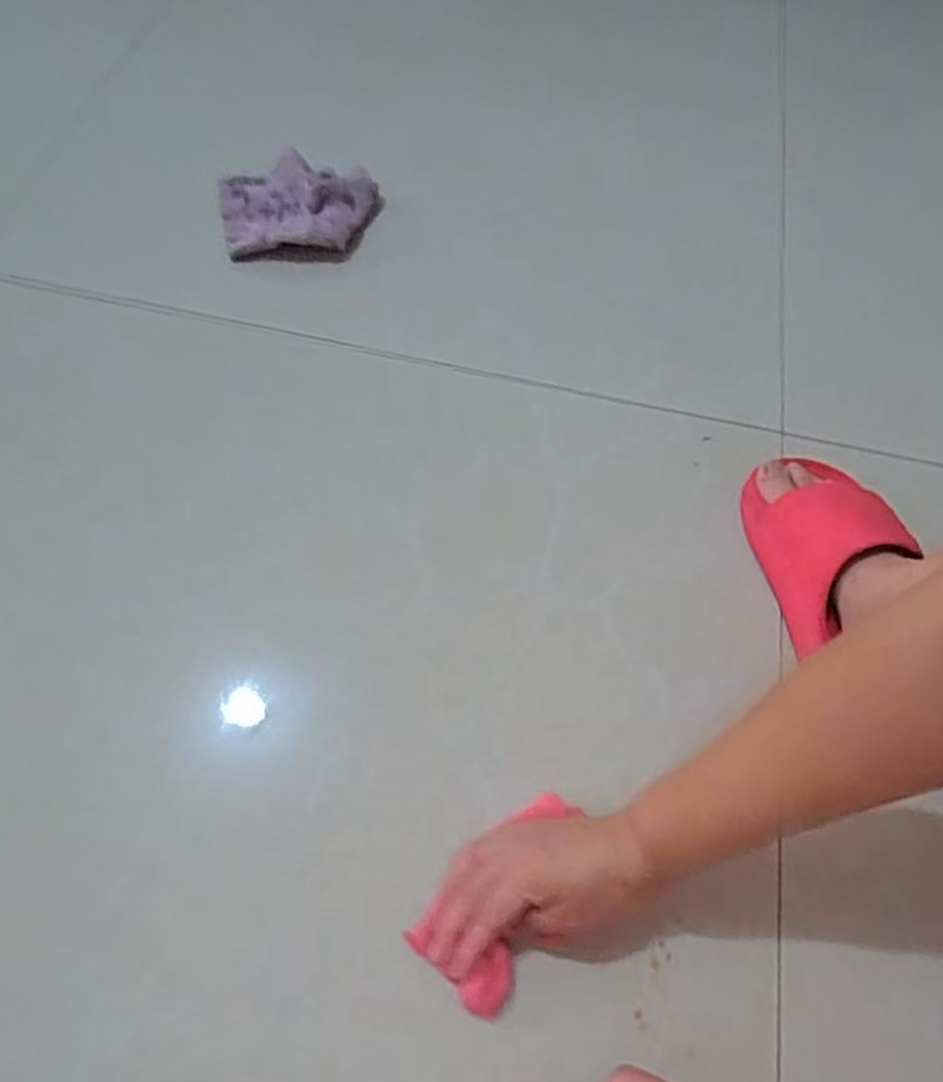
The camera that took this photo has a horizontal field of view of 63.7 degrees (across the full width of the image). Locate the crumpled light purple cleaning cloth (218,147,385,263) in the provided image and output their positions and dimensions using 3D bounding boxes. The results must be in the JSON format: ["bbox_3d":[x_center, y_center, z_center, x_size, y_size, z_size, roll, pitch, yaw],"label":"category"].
[{"bbox_3d":[-0.180,-0.356,0.800,0.168,0.042,0.136,-13,62,-11],"label":"crumpled light purple cleaning cloth"}]

